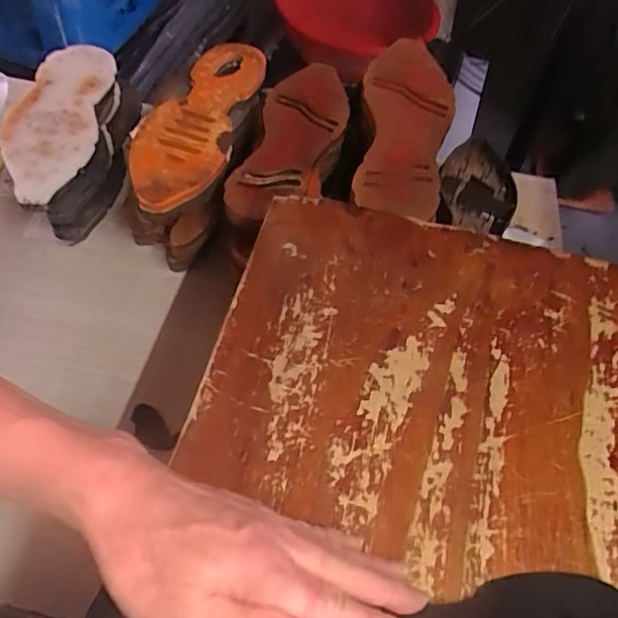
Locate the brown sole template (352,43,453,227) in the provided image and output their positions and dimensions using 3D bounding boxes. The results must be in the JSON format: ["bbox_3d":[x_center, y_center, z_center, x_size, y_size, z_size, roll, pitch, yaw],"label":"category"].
[{"bbox_3d":[0.112,-0.214,0.648,0.101,0.026,0.287,9,55,1],"label":"brown sole template"}]

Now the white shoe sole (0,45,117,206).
[{"bbox_3d":[-0.298,-0.220,0.663,0.101,0.023,0.264,0,56,-4],"label":"white shoe sole"}]

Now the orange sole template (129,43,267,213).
[{"bbox_3d":[-0.126,-0.221,0.649,0.098,0.024,0.309,11,51,4],"label":"orange sole template"}]

